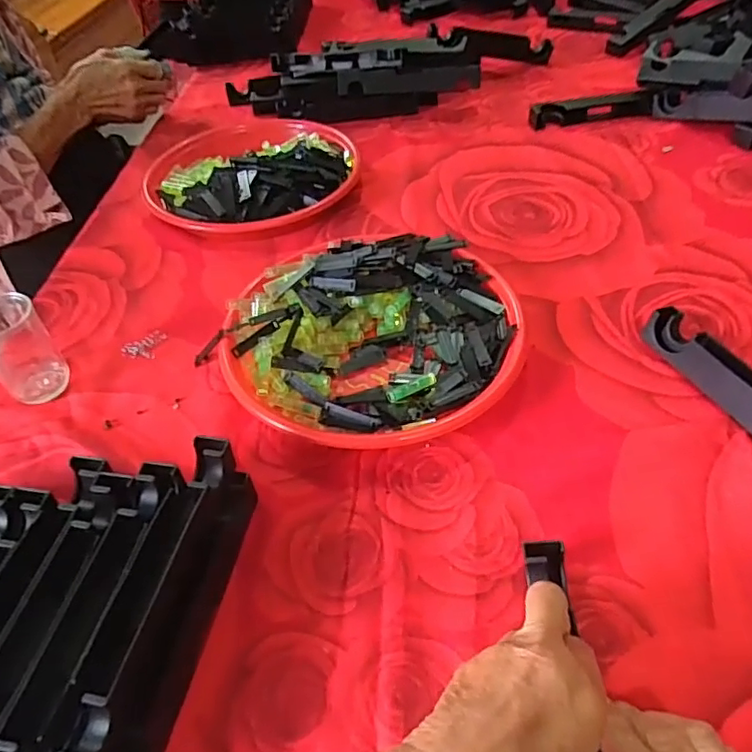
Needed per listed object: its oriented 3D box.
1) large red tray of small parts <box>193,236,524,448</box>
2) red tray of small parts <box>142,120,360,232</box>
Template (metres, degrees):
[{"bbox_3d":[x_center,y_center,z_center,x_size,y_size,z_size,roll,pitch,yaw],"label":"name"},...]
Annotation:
[{"bbox_3d":[-0.006,-0.040,0.507,0.247,0.046,0.210,-4,48,1],"label":"large red tray of small parts"},{"bbox_3d":[-0.148,-0.238,0.694,0.246,0.053,0.199,-4,48,0],"label":"red tray of small parts"}]

